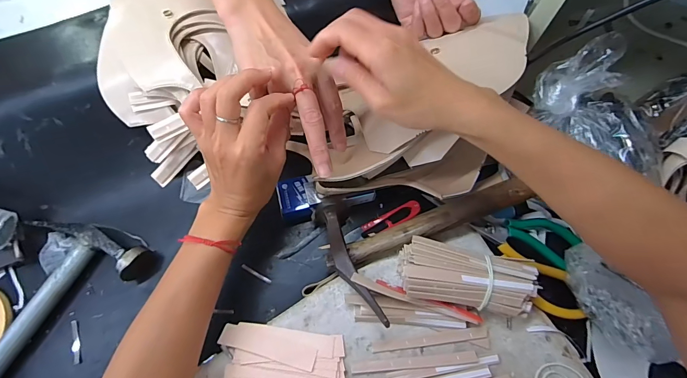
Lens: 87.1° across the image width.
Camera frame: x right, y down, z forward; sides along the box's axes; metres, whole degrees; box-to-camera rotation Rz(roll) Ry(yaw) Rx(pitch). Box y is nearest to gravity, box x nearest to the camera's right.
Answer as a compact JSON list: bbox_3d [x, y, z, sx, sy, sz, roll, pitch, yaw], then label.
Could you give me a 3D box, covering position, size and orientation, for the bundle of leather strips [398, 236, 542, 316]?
[{"bbox_3d":[0.110,0.083,0.338,0.119,0.043,0.051,10,67,2],"label":"bundle of leather strips"}]

